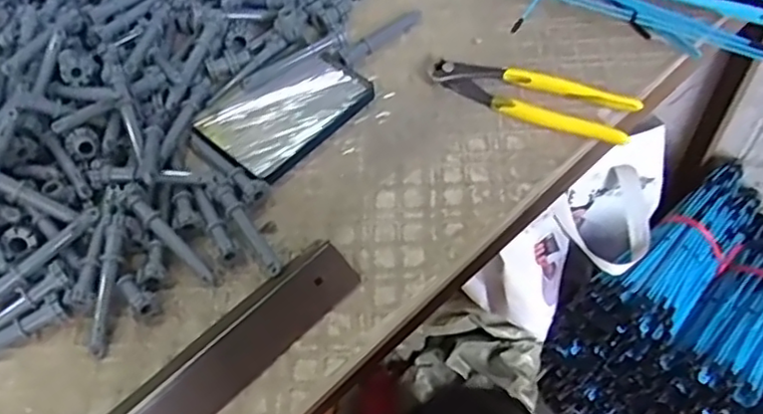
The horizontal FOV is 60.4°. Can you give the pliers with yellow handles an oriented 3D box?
[{"bbox_3d":[0.120,-0.092,0.530,0.163,0.027,0.045,24,61,19],"label":"pliers with yellow handles"}]

